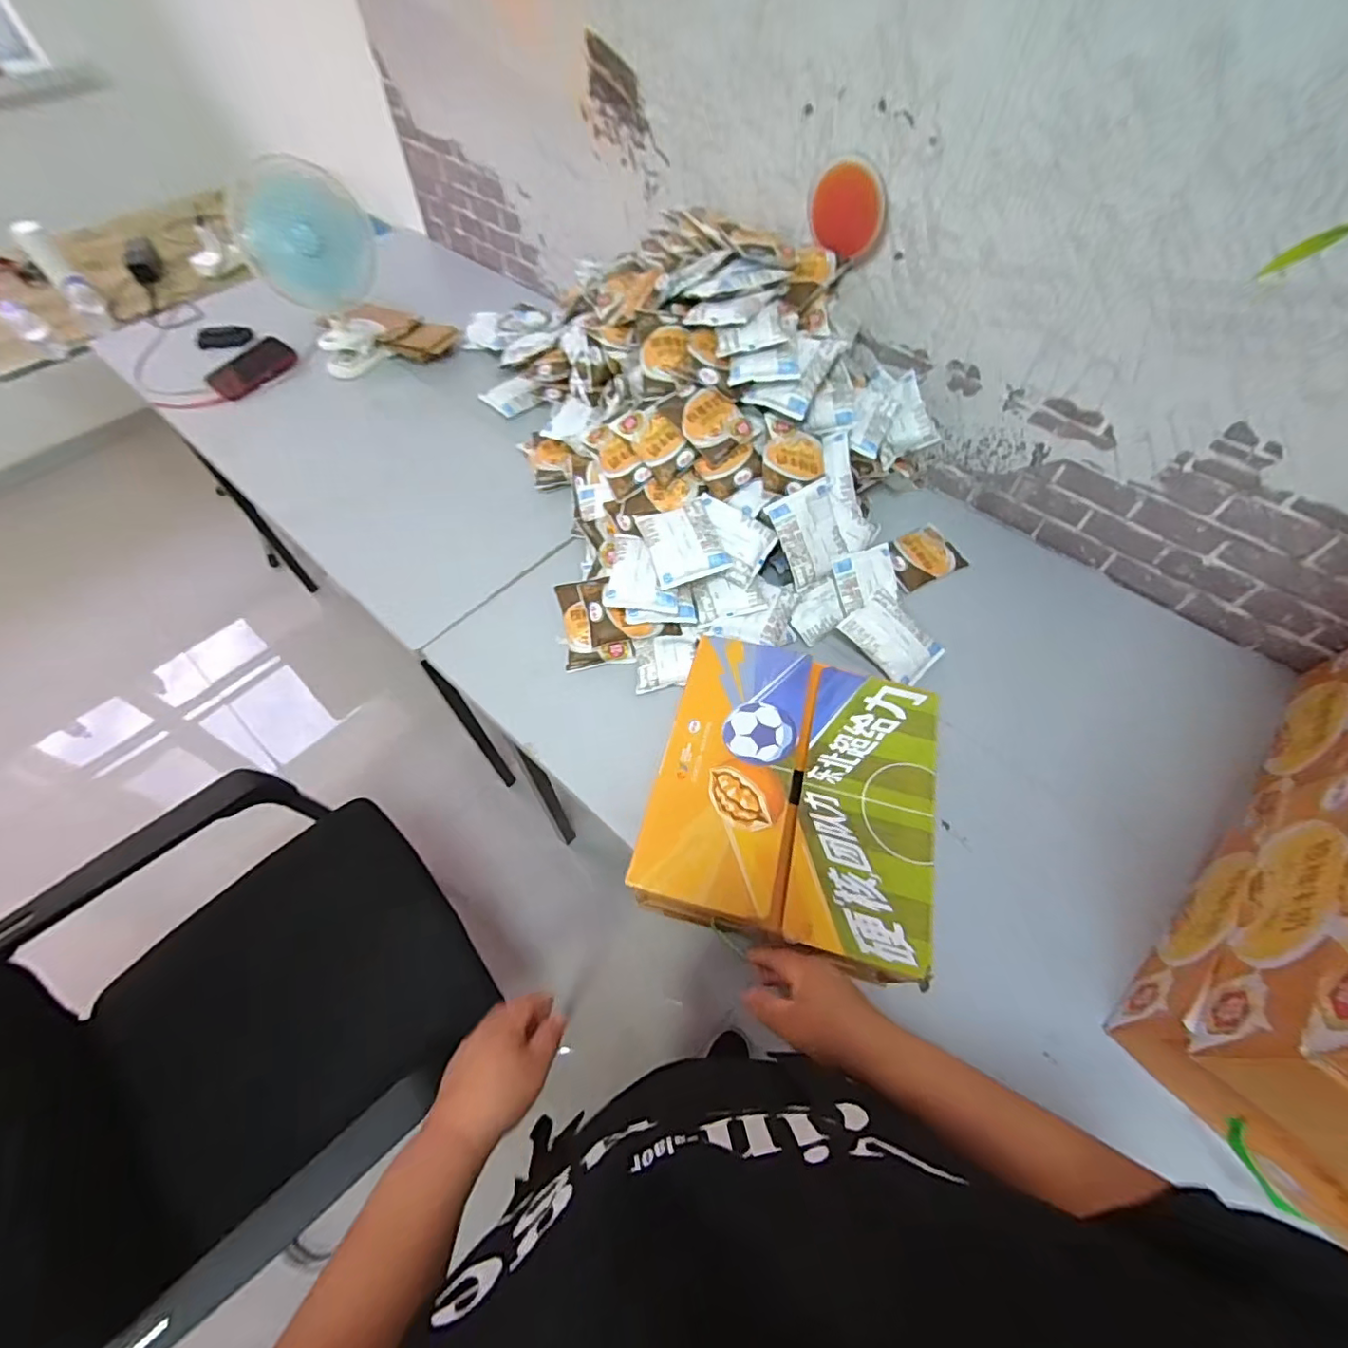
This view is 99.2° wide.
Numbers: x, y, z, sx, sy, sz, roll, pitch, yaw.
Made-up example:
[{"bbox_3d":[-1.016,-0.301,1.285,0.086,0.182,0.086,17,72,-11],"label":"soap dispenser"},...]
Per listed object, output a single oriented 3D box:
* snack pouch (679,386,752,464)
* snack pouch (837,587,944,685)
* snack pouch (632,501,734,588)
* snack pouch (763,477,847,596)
[{"bbox_3d":[0.057,-0.360,0.823,0.088,0.020,0.100,-35,90,-8],"label":"snack pouch"},{"bbox_3d":[0.309,-0.050,0.807,0.092,0.018,0.128,-40,82,-14],"label":"snack pouch"},{"bbox_3d":[0.013,-0.180,0.787,0.096,0.023,0.125,-21,66,1],"label":"snack pouch"},{"bbox_3d":[0.198,-0.198,0.813,0.105,0.025,0.128,-29,105,-17],"label":"snack pouch"}]

